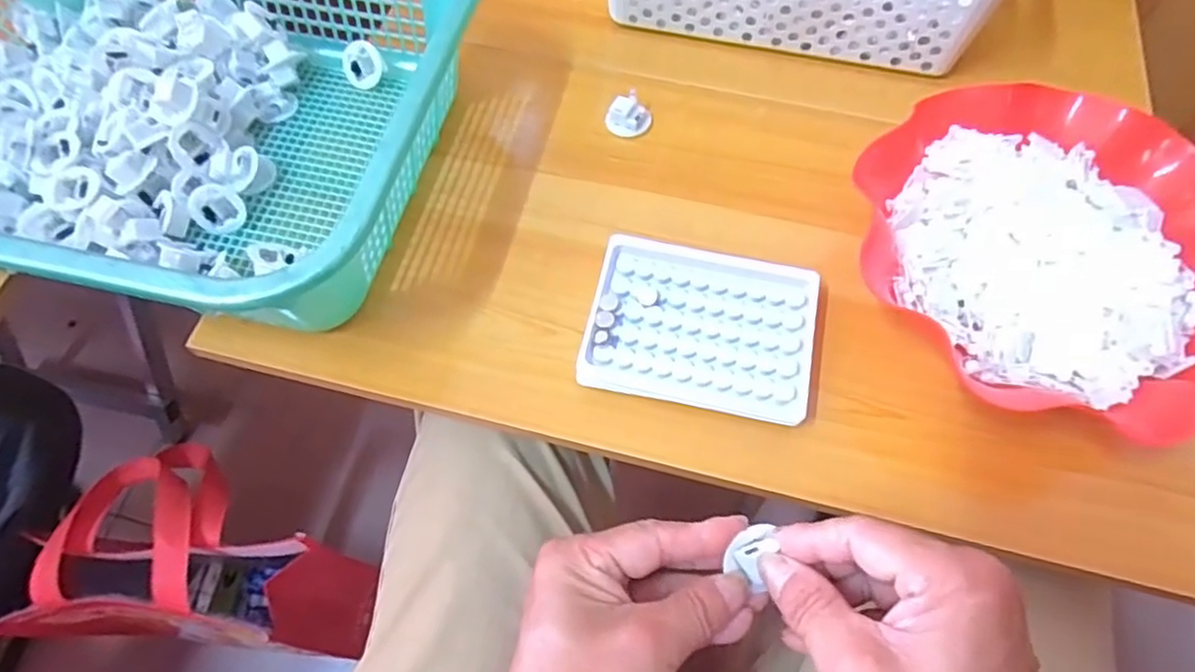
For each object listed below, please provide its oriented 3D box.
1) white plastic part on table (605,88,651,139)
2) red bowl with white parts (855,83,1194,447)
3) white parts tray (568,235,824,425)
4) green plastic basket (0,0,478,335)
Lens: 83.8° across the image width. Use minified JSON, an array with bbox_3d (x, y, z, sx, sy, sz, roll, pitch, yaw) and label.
[{"bbox_3d":[0.022,-0.160,0.485,0.027,0.020,0.028,0,64,0],"label":"white plastic part on table"},{"bbox_3d":[0.270,-0.044,0.401,0.203,0.068,0.219,0,64,0],"label":"red bowl with white parts"},{"bbox_3d":[0.062,-0.004,0.404,0.129,0.029,0.101,11,64,5],"label":"white parts tray"},{"bbox_3d":[-0.287,-0.149,0.431,0.391,0.103,0.285,13,64,6],"label":"green plastic basket"}]

